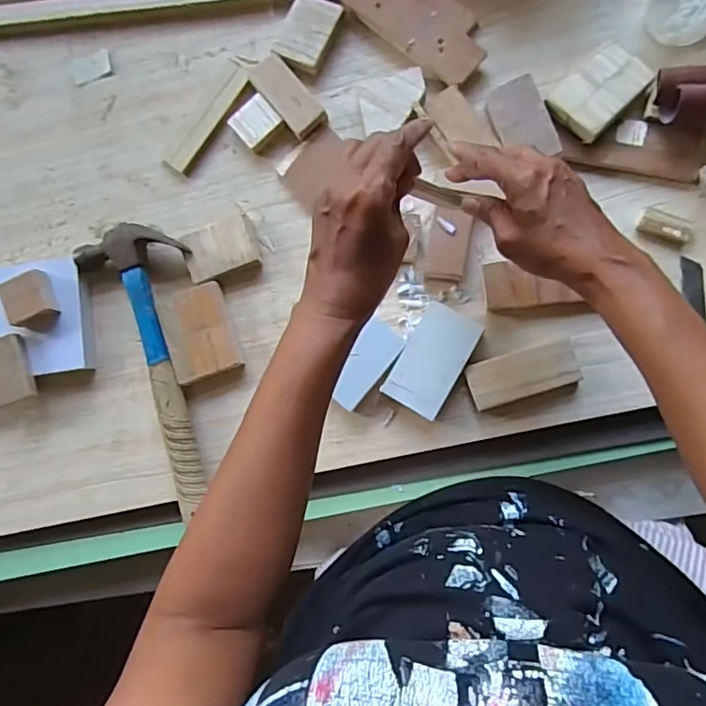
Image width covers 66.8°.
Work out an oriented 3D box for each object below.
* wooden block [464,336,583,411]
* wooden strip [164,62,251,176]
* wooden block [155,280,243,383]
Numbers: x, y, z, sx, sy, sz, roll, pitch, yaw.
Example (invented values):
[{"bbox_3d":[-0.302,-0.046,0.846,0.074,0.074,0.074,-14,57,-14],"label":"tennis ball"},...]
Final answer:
[{"bbox_3d":[0.144,0.017,0.456,0.091,0.015,0.040,-18,85,6],"label":"wooden block"},{"bbox_3d":[-0.141,-0.227,0.520,0.027,0.006,0.117,35,92,8],"label":"wooden strip"},{"bbox_3d":[-0.143,-0.019,0.497,0.061,0.021,0.089,-18,85,6],"label":"wooden block"}]

